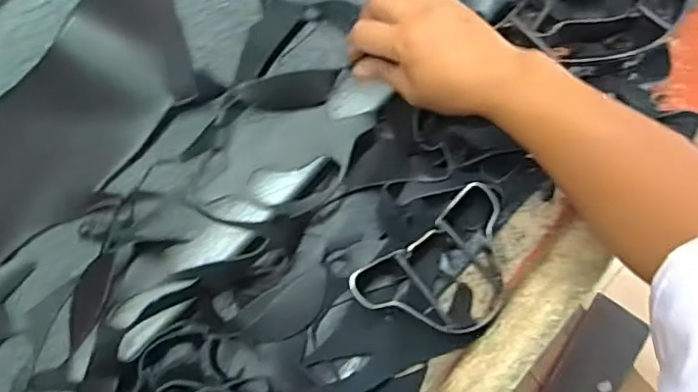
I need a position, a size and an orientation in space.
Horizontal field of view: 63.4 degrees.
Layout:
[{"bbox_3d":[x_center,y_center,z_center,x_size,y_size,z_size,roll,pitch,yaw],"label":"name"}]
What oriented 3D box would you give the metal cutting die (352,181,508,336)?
[{"bbox_3d":[0.078,0.064,0.450,0.134,0.032,0.091,-37,82,-7],"label":"metal cutting die"}]

